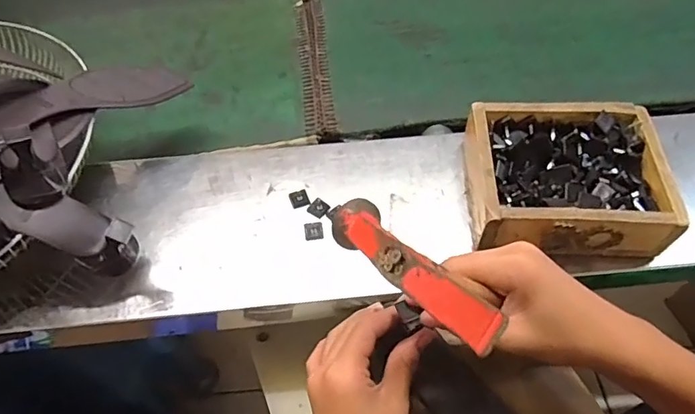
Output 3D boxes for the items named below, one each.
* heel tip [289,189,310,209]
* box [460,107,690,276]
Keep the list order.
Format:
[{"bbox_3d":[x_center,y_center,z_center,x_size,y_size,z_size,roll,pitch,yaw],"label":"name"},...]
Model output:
[{"bbox_3d":[-0.051,-0.009,0.525,0.019,0.005,0.020,-18,57,-11],"label":"heel tip"},{"bbox_3d":[0.217,-0.027,0.500,0.173,0.068,0.149,2,55,3],"label":"box"}]

